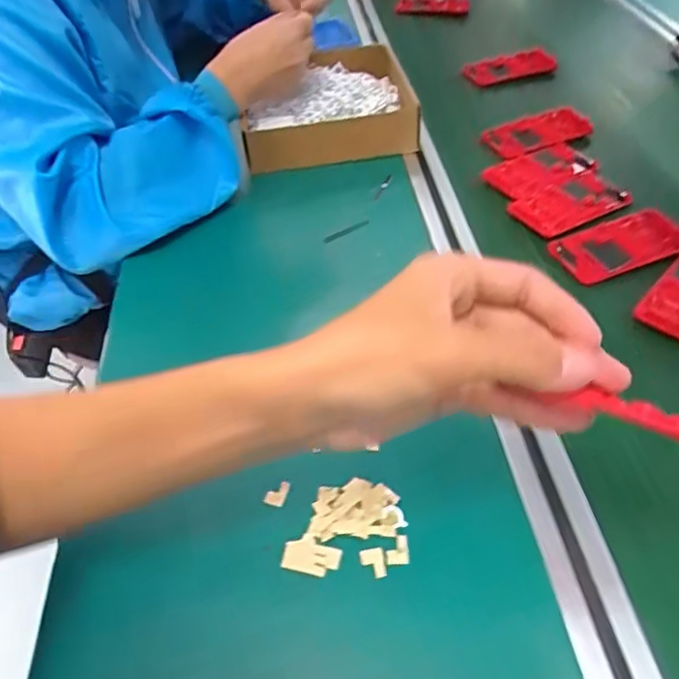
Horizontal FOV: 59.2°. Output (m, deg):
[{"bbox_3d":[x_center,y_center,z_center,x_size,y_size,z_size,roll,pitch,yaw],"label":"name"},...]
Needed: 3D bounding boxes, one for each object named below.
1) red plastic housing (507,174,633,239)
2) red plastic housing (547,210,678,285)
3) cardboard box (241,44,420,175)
[{"bbox_3d":[0.238,-0.138,0.607,0.129,0.010,0.059,-26,51,-21],"label":"red plastic housing"},{"bbox_3d":[0.262,-0.091,0.555,0.119,0.008,0.066,-16,48,-13],"label":"red plastic housing"},{"bbox_3d":[-0.016,-0.288,0.731,0.192,0.070,0.186,-5,47,-3],"label":"cardboard box"}]

